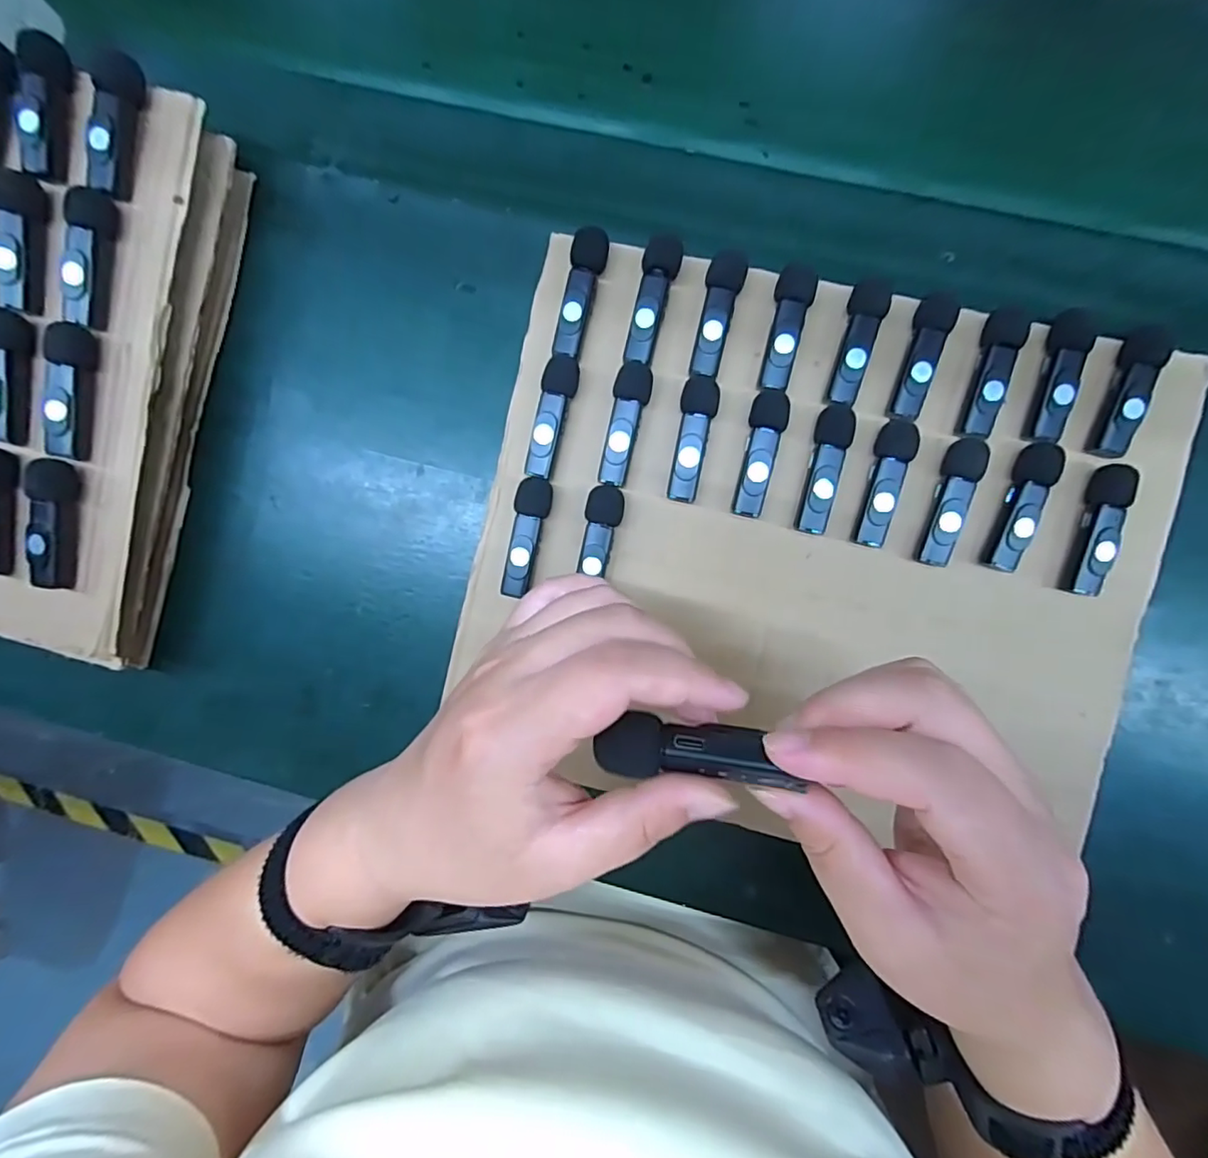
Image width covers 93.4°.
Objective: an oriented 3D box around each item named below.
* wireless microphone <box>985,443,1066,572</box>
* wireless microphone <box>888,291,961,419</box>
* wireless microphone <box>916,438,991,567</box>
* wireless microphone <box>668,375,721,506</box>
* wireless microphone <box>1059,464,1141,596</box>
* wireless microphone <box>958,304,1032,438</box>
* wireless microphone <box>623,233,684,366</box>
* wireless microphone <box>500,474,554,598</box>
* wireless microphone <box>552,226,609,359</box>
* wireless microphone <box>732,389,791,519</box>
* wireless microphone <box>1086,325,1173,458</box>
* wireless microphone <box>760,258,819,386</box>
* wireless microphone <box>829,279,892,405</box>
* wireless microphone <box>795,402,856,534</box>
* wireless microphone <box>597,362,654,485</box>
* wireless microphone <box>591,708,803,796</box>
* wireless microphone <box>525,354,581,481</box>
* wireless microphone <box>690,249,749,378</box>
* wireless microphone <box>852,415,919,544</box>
[{"bbox_3d":[0.212,-0.036,0.288,0.015,0.013,0.065,18,89,4],"label":"wireless microphone"},{"bbox_3d":[0.164,-0.113,0.290,0.019,0.012,0.063,12,89,4],"label":"wireless microphone"},{"bbox_3d":[0.178,-0.039,0.291,0.017,0.014,0.066,17,89,4],"label":"wireless microphone"},{"bbox_3d":[0.047,-0.074,0.302,0.019,0.017,0.065,11,88,4],"label":"wireless microphone"},{"bbox_3d":[0.249,-0.024,0.284,0.014,0.017,0.065,13,89,4],"label":"wireless microphone"},{"bbox_3d":[0.197,-0.105,0.288,0.017,0.011,0.065,16,89,4],"label":"wireless microphone"},{"bbox_3d":[0.026,-0.147,0.300,0.019,0.010,0.066,11,88,4],"label":"wireless microphone"},{"bbox_3d":[-0.042,-0.023,0.312,0.018,0.017,0.064,11,88,4],"label":"wireless microphone"},{"bbox_3d":[-0.012,-0.152,0.306,0.019,0.017,0.064,11,88,4],"label":"wireless microphone"},{"bbox_3d":[0.081,-0.066,0.300,0.019,0.014,0.066,15,89,4],"label":"wireless microphone"},{"bbox_3d":[0.262,-0.094,0.283,0.015,0.014,0.065,18,89,4],"label":"wireless microphone"},{"bbox_3d":[0.095,-0.131,0.296,0.019,0.013,0.062,12,89,4],"label":"wireless microphone"},{"bbox_3d":[0.129,-0.122,0.292,0.019,0.015,0.062,18,89,4],"label":"wireless microphone"},{"bbox_3d":[0.116,-0.057,0.296,0.019,0.013,0.066,12,89,4],"label":"wireless microphone"},{"bbox_3d":[0.011,-0.083,0.305,0.019,0.015,0.065,12,89,4],"label":"wireless microphone"},{"bbox_3d":[0.027,0.053,0.175,0.057,0.014,0.017,5,94,3],"label":"wireless microphone"},{"bbox_3d":[-0.028,-0.087,0.309,0.018,0.013,0.066,12,89,4],"label":"wireless microphone"},{"bbox_3d":[0.059,-0.139,0.299,0.019,0.012,0.063,16,89,4],"label":"wireless microphone"},{"bbox_3d":[0.146,-0.049,0.293,0.018,0.012,0.065,13,89,4],"label":"wireless microphone"}]

